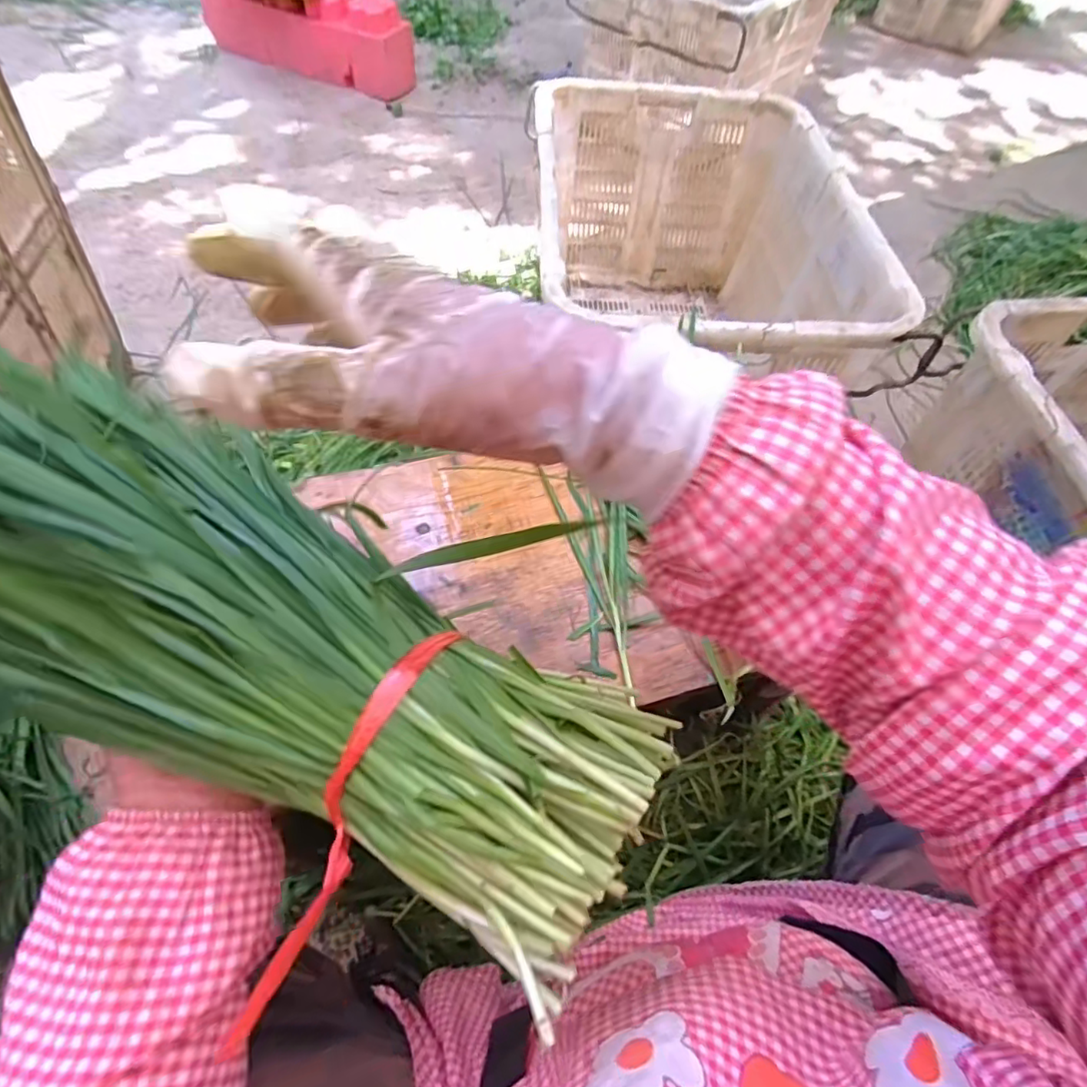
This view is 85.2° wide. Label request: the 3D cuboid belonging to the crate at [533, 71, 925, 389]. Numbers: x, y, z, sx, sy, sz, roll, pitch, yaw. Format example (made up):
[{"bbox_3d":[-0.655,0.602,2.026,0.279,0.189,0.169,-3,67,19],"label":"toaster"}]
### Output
[{"bbox_3d":[0.211,-0.427,0.987,0.449,0.350,0.647,1,58,-4],"label":"crate"}]

